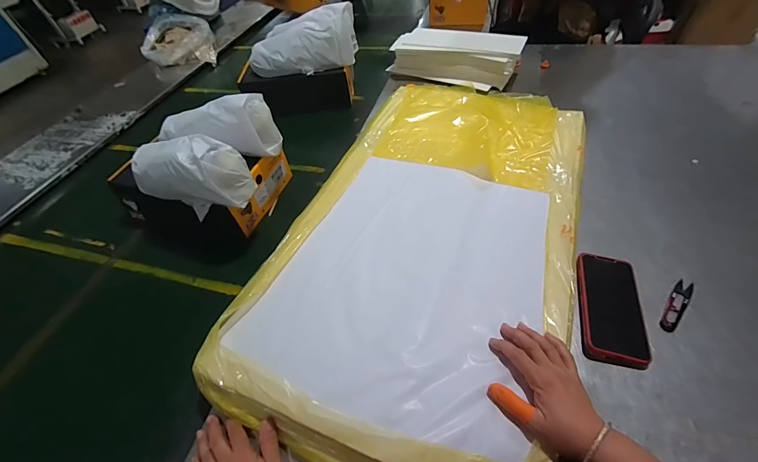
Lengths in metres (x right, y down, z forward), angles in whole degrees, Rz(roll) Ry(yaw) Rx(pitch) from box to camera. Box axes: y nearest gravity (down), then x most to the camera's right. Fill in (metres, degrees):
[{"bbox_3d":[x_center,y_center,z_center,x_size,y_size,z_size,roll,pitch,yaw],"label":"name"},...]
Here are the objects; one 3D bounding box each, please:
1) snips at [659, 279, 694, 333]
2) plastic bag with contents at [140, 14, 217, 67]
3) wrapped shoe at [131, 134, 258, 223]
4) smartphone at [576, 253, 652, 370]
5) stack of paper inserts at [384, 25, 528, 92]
[{"bbox_3d":[0.451,0.113,0.513,0.023,0.006,0.107,34,60,31],"label":"snips"},{"bbox_3d":[-0.799,-0.756,1.350,0.262,0.100,0.250,-22,50,-12],"label":"plastic bag with contents"},{"bbox_3d":[-0.358,-0.108,0.625,0.242,0.123,0.077,10,51,12],"label":"wrapped shoe"},{"bbox_3d":[0.351,0.111,0.511,0.087,0.020,0.176,8,50,14],"label":"smartphone"},{"bbox_3d":[0.214,-0.502,0.983,0.355,0.100,0.147,14,52,19],"label":"stack of paper inserts"}]

